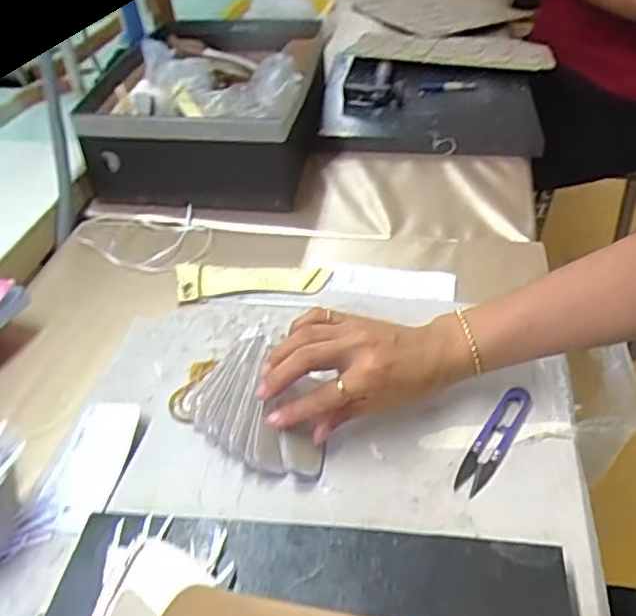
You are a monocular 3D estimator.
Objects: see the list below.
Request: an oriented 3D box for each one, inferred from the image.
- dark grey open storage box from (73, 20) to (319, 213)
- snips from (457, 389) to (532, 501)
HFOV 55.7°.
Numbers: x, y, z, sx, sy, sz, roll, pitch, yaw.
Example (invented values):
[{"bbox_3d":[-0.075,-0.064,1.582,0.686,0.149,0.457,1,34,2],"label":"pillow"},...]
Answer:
[{"bbox_3d":[-0.151,-0.277,0.809,0.285,0.121,0.356,0,42,4],"label":"dark grey open storage box"},{"bbox_3d":[0.132,0.097,0.447,0.022,0.012,0.100,25,49,29],"label":"snips"}]

